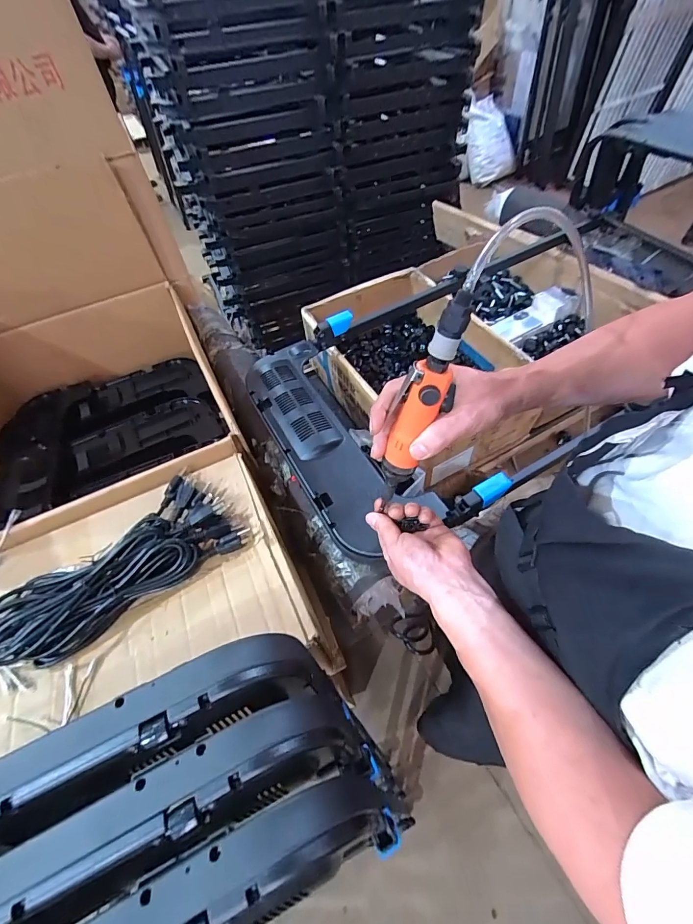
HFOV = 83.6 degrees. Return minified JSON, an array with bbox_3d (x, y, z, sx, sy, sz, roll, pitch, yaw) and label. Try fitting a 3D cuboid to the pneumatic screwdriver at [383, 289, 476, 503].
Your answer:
[{"bbox_3d":[0.078,-0.059,0.390,0.038,0.219,0.038,-25,54,-39],"label":"pneumatic screwdriver"}]

